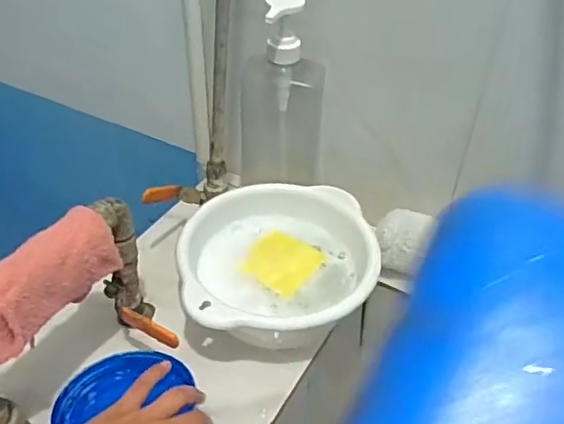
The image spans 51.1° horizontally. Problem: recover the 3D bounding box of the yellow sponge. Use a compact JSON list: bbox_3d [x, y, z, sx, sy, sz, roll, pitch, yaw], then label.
[{"bbox_3d":[0.000,0.055,0.645,0.070,0.013,0.076,25,46,25],"label":"yellow sponge"}]

